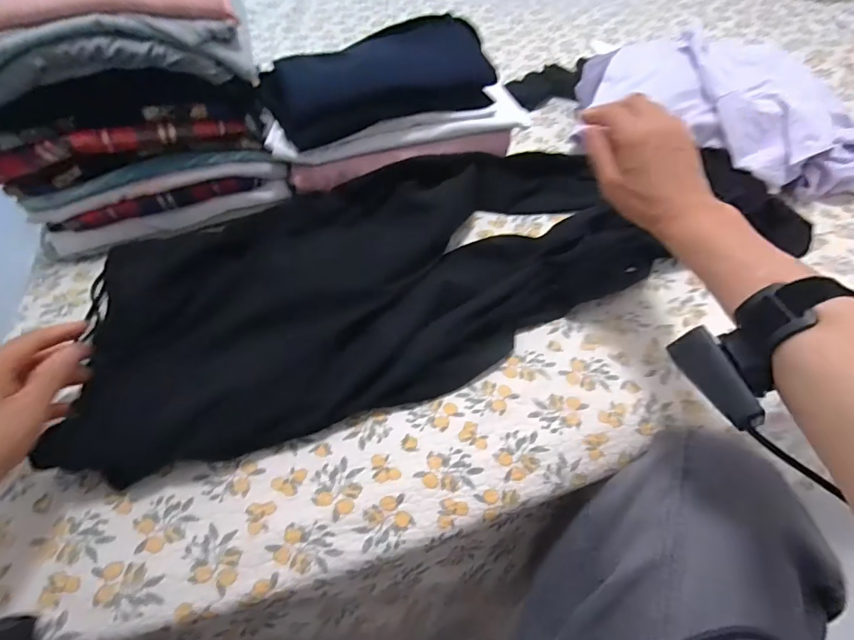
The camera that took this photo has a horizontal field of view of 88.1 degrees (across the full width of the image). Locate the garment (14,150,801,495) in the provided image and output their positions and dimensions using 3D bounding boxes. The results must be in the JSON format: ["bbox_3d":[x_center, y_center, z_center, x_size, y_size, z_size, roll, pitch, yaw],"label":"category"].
[{"bbox_3d":[0.065,-0.094,0.507,0.843,0.061,0.296,-17,52,-11],"label":"garment"}]

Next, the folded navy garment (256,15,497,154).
[{"bbox_3d":[-0.066,-0.311,0.569,0.284,0.064,0.150,-15,52,-11],"label":"folded navy garment"}]

